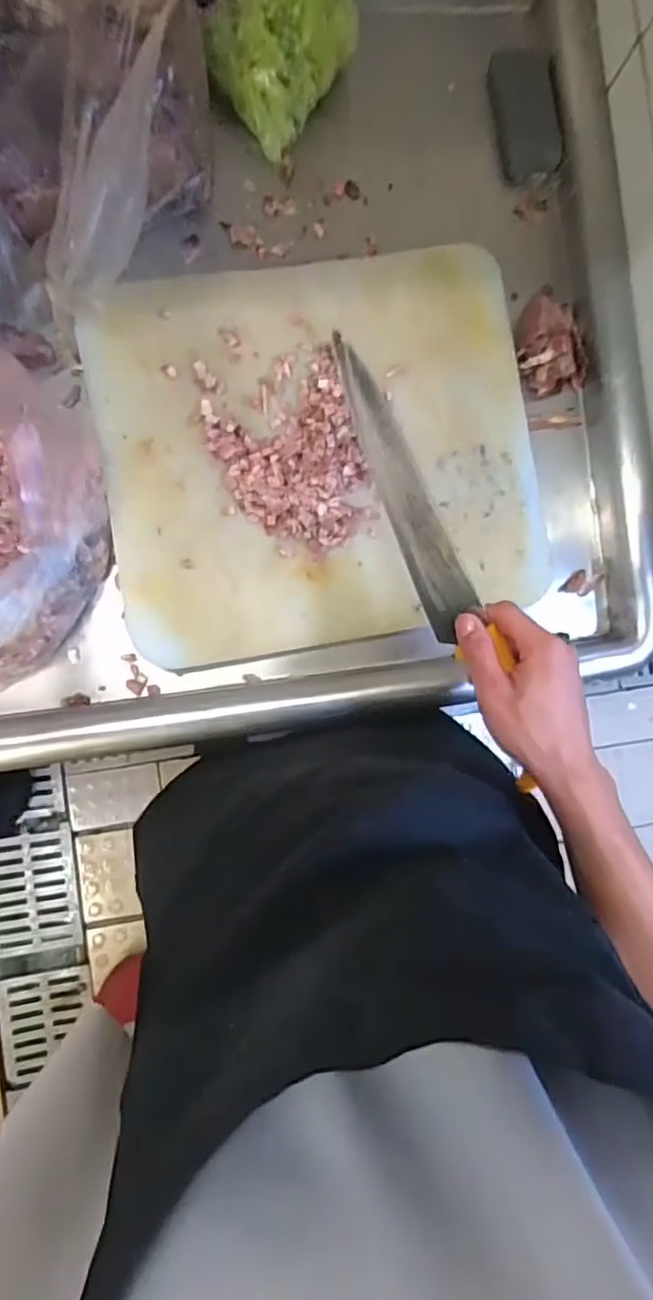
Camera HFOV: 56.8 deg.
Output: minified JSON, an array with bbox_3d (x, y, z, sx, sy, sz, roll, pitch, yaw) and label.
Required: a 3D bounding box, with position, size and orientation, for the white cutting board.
[{"bbox_3d":[-0.003,-0.178,0.545,0.382,0.026,0.335,-10,90,-5],"label":"white cutting board"}]

